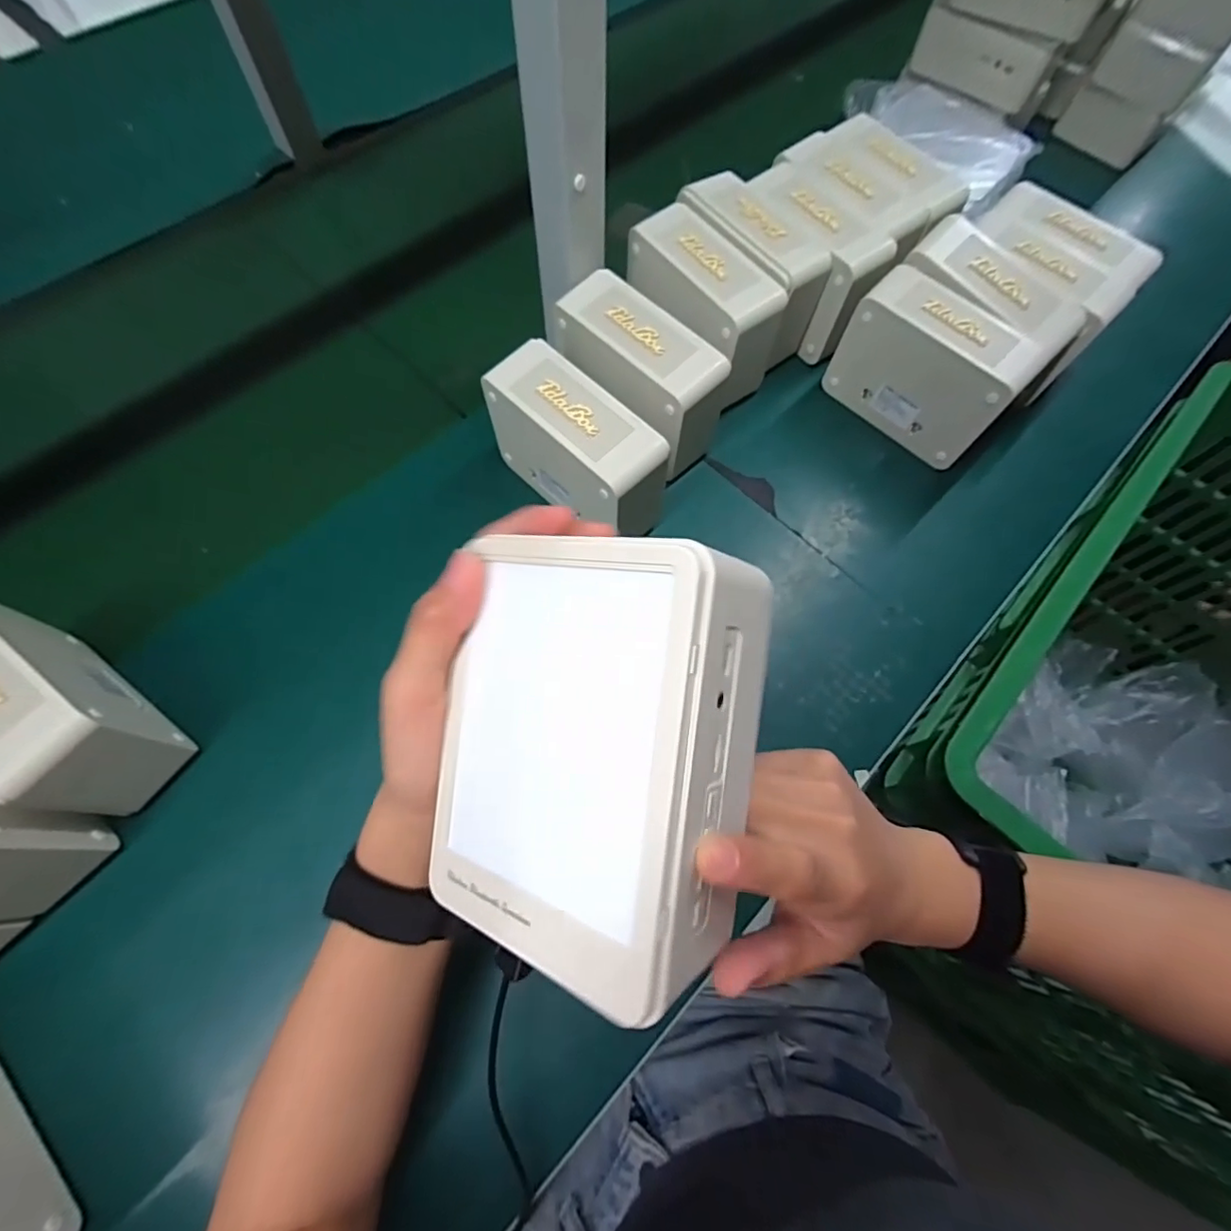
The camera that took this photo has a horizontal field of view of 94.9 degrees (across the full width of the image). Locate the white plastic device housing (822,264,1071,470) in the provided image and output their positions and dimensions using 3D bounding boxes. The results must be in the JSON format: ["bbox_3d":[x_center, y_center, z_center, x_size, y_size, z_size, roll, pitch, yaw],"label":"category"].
[{"bbox_3d":[0.258,-0.203,0.473,0.139,0.102,0.064,40,72,13],"label":"white plastic device housing"}]

